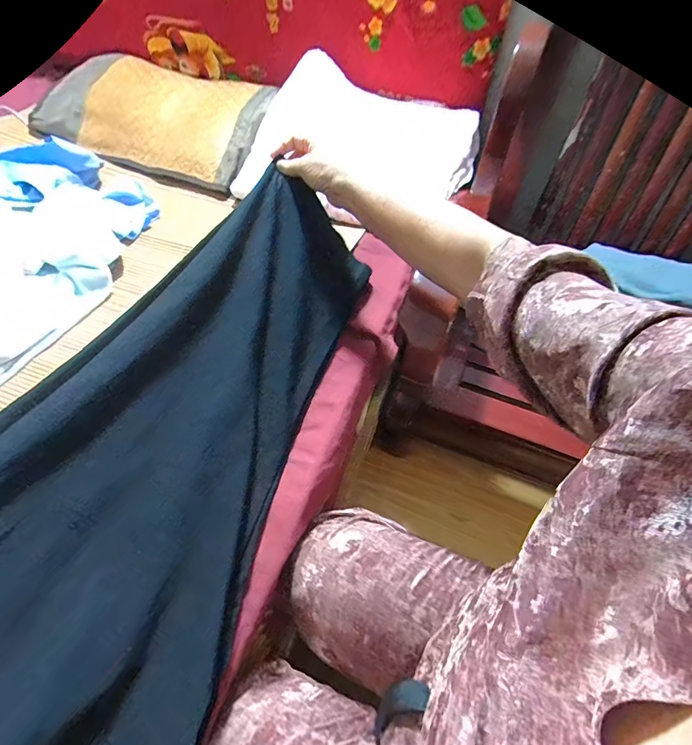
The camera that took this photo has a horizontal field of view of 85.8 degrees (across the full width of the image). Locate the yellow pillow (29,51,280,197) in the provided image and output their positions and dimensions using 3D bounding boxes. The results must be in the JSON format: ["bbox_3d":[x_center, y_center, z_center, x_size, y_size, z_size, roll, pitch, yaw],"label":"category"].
[{"bbox_3d":[-0.461,-0.612,0.886,0.566,0.099,0.305,19,56,9],"label":"yellow pillow"}]

